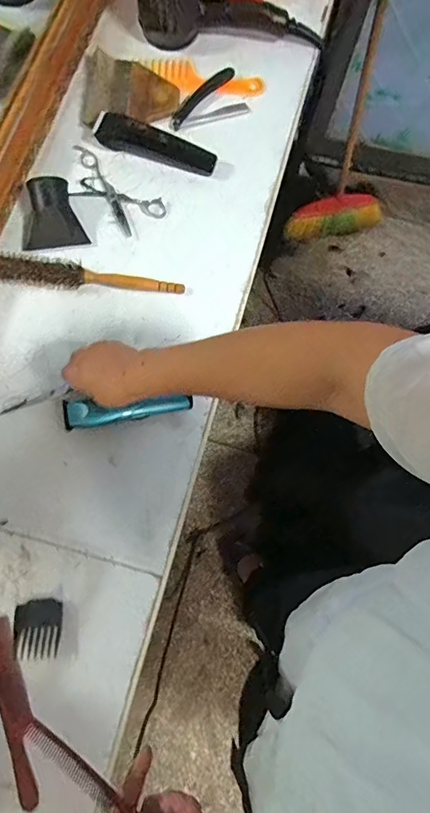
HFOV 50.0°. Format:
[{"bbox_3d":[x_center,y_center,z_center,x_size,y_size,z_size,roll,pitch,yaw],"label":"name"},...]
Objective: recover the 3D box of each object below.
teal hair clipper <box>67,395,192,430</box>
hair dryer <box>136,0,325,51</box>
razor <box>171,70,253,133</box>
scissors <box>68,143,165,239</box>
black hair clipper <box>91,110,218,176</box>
[{"bbox_3d":[-0.102,0.007,0.551,0.148,0.028,0.031,-3,76,-3],"label":"teal hair clipper"},{"bbox_3d":[0.024,-0.596,0.689,0.284,0.115,0.075,-2,73,-15],"label":"hair dryer"},{"bbox_3d":[-0.015,-0.451,0.681,0.114,0.021,0.070,-18,77,-7],"label":"razor"},{"bbox_3d":[-0.148,-0.297,0.639,0.161,0.010,0.069,38,77,7],"label":"scissors"},{"bbox_3d":[-0.083,-0.366,0.638,0.169,0.043,0.031,16,75,2],"label":"black hair clipper"}]

